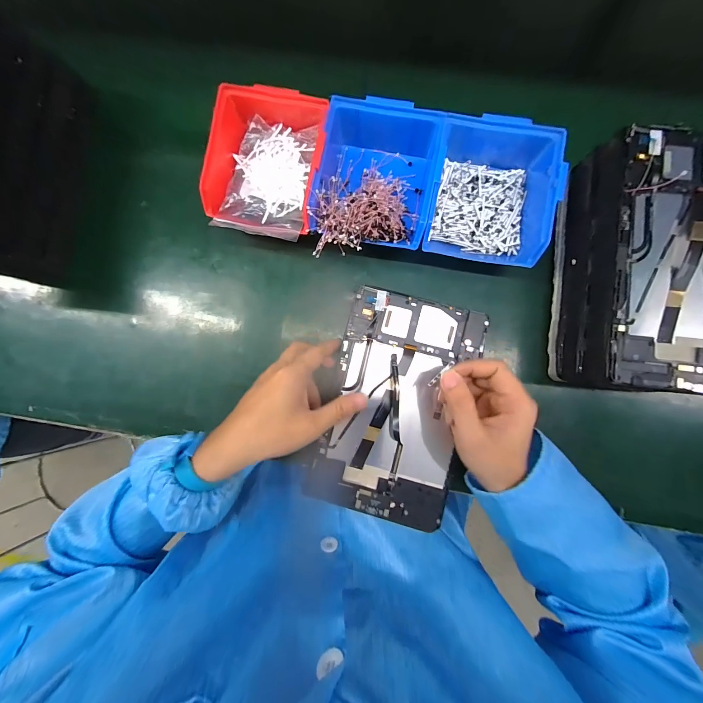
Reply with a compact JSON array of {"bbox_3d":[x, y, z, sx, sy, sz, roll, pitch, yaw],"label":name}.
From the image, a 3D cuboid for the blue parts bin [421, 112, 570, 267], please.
[{"bbox_3d":[0.152,-0.176,0.336,0.124,0.062,0.149,10,86,2],"label":"blue parts bin"}]

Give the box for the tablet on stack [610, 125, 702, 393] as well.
[{"bbox_3d":[0.319,-0.085,0.277,0.144,0.015,0.241,7,88,1],"label":"tablet on stack"}]

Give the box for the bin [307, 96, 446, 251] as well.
[{"bbox_3d":[0.027,-0.190,0.343,0.127,0.060,0.162,9,86,2],"label":"bin"}]

